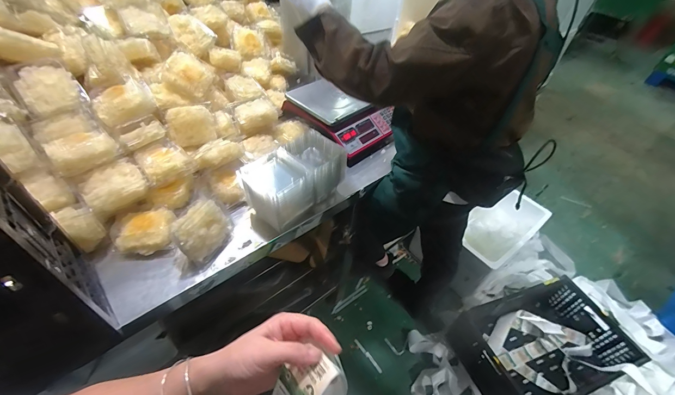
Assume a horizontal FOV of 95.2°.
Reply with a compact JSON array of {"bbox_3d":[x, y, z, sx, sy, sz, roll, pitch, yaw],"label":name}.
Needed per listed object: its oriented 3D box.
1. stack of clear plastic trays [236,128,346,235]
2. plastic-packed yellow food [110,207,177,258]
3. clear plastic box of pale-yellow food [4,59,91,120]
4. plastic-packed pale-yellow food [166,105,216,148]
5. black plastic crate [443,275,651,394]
[{"bbox_3d":[-0.099,-0.046,0.761,0.231,0.142,0.138,-32,56,-31],"label":"stack of clear plastic trays"},{"bbox_3d":[-0.412,0.073,0.663,0.123,0.053,0.103,-6,46,-12],"label":"plastic-packed yellow food"},{"bbox_3d":[-0.636,-0.242,0.682,0.109,0.033,0.123,-29,89,-30],"label":"clear plastic box of pale-yellow food"},{"bbox_3d":[-0.378,-0.186,0.803,0.111,0.087,0.045,-13,48,-18],"label":"plastic-packed pale-yellow food"},{"bbox_3d":[0.829,0.599,1.254,0.633,0.176,0.399,-11,48,-16],"label":"black plastic crate"}]

